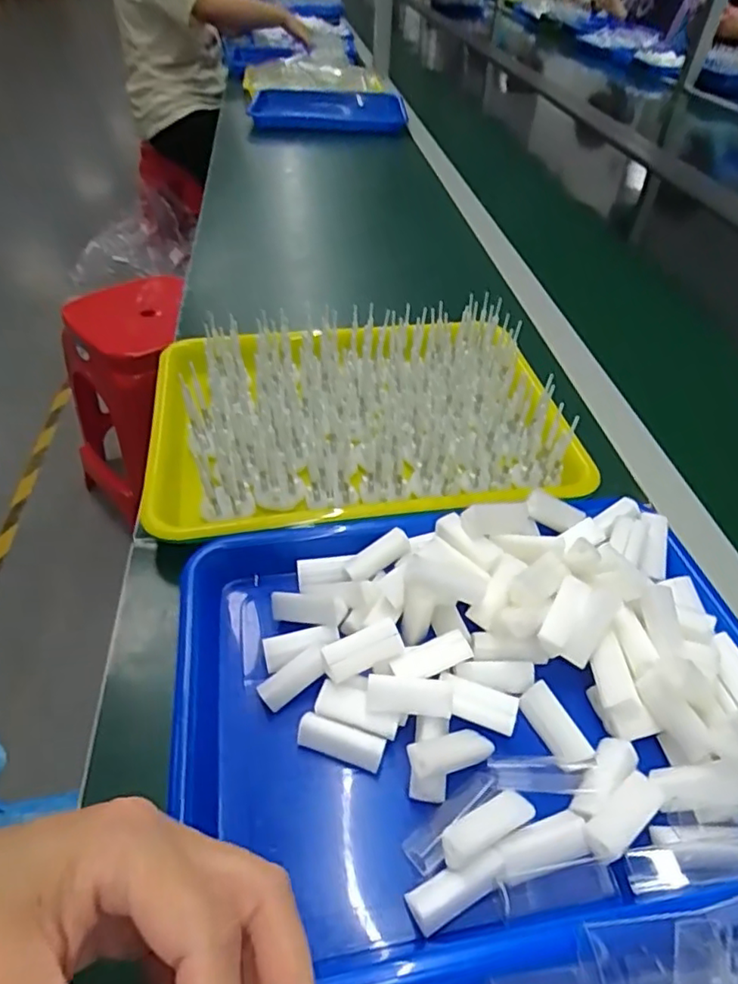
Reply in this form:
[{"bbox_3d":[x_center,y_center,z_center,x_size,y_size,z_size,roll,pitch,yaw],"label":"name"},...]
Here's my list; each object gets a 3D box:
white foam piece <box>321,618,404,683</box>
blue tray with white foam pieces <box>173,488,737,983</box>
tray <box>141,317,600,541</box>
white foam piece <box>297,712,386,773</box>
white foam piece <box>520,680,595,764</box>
[{"bbox_3d":[-0.003,0.090,0.336,0.045,0.013,0.019,-19,49,-21],"label":"white foam piece"},{"bbox_3d":[0.059,0.107,0.335,0.325,0.055,0.241,-6,45,-9],"label":"blue tray with white foam pieces"},{"bbox_3d":[-0.010,-0.070,0.496,0.330,0.053,0.242,-3,45,-7],"label":"tray"},{"bbox_3d":[-0.015,0.134,0.318,0.046,0.010,0.015,15,46,11],"label":"white foam piece"},{"bbox_3d":[0.099,0.125,0.319,0.018,0.009,0.046,-13,36,-16],"label":"white foam piece"}]

